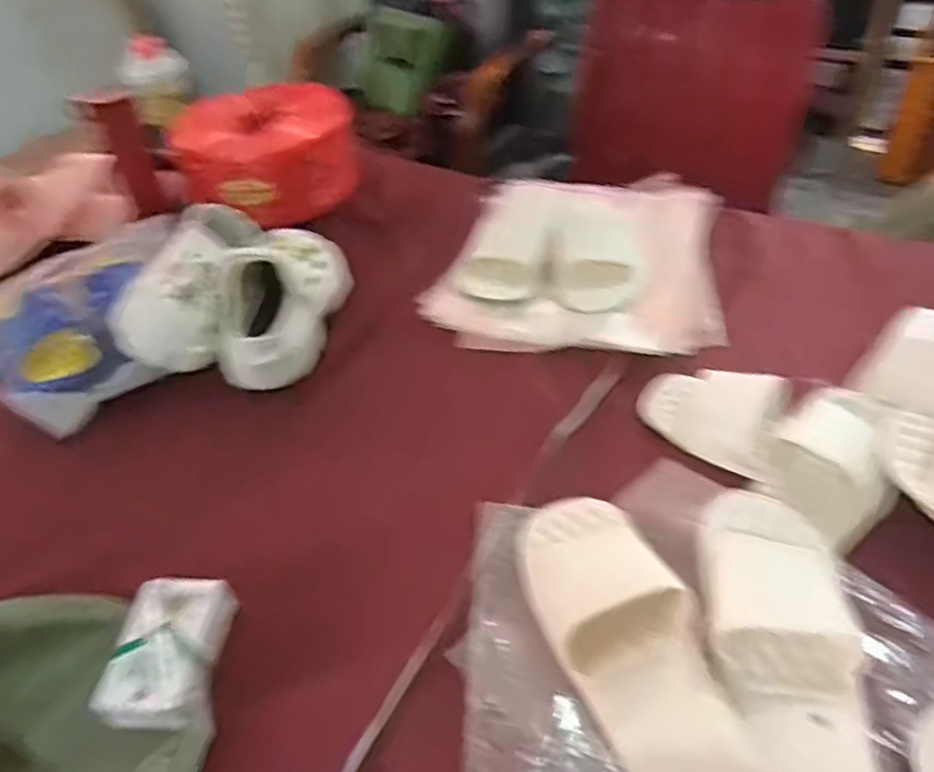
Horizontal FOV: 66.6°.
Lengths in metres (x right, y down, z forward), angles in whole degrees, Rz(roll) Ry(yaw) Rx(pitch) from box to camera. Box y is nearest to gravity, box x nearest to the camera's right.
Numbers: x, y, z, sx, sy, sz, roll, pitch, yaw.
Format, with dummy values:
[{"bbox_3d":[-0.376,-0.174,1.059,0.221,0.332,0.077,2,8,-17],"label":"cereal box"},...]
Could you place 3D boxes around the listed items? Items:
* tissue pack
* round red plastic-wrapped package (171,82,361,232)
[{"bbox_3d":[-0.236,0.205,0.558,0.079,0.030,0.109,-3,42,3],"label":"tissue pack"},{"bbox_3d":[-0.320,-0.370,1.164,0.280,0.165,0.192,-36,51,-29],"label":"round red plastic-wrapped package"}]

